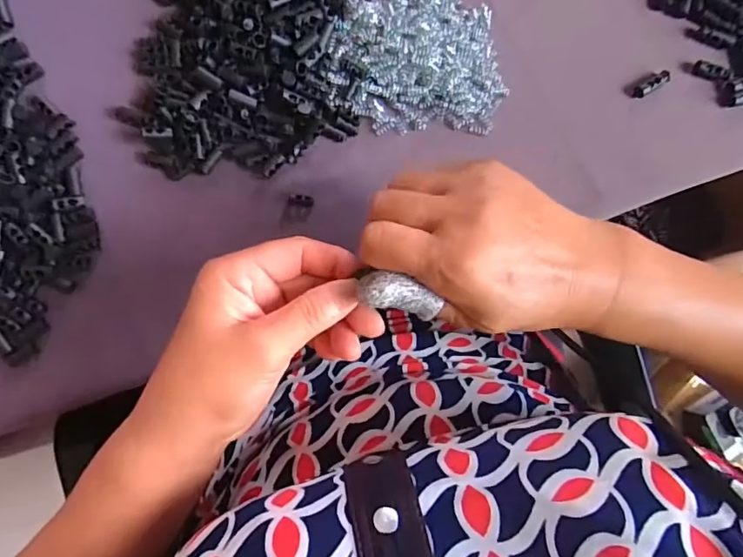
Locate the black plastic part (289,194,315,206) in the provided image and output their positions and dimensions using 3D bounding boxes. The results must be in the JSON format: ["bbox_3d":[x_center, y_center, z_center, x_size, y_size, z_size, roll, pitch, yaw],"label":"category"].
[{"bbox_3d":[-0.047,-0.052,0.334,0.018,0.006,0.007,6,87,-1],"label":"black plastic part"}]

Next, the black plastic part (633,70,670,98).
[{"bbox_3d":[0.195,-0.135,0.349,0.028,0.007,0.008,-32,89,-2],"label":"black plastic part"}]

